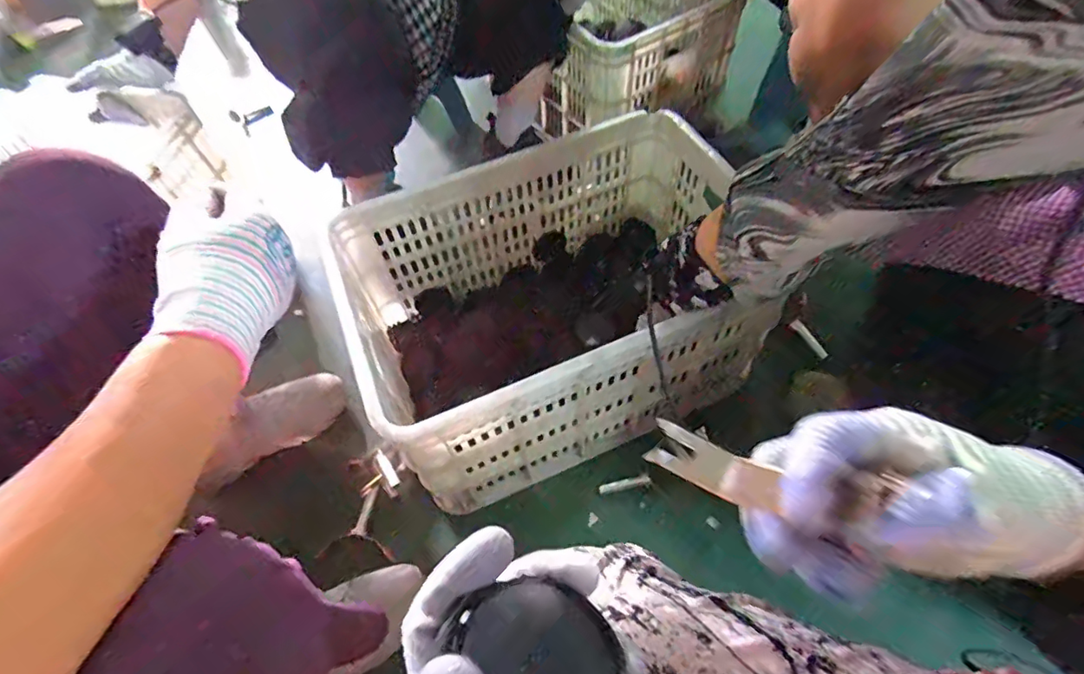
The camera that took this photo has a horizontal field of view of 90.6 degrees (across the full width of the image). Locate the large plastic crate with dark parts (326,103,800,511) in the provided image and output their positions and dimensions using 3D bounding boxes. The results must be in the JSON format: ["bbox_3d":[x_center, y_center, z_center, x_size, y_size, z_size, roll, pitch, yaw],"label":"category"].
[{"bbox_3d":[0.027,-0.022,0.785,0.507,0.348,0.367,-21,57,-9],"label":"large plastic crate with dark parts"}]

